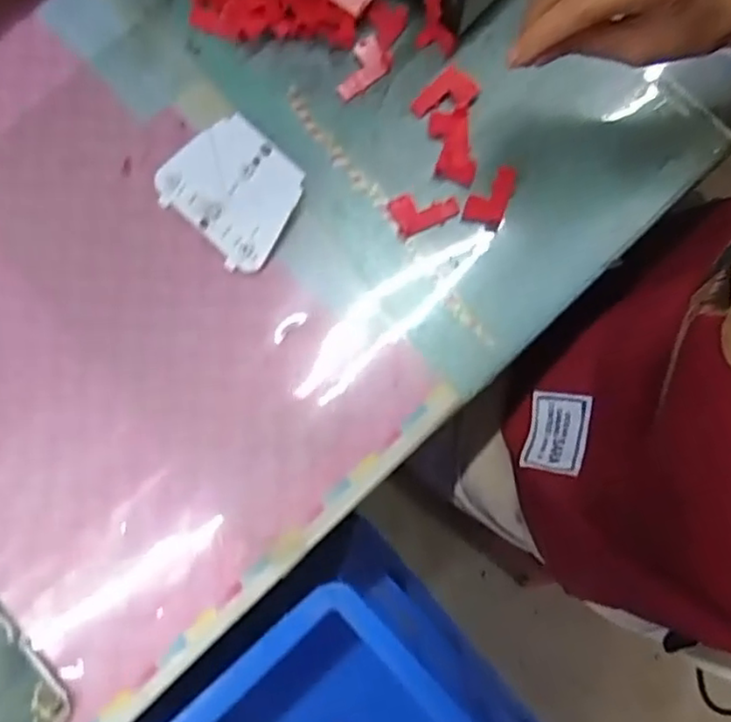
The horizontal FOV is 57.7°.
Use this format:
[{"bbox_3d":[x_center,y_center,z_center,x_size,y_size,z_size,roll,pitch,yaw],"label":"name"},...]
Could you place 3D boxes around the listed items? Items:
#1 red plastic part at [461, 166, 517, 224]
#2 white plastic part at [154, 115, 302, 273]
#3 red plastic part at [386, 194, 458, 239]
[{"bbox_3d":[0.074,-0.098,0.393,0.022,0.004,0.039,23,80,4],"label":"red plastic part"},{"bbox_3d":[-0.076,-0.100,0.389,0.079,0.020,0.065,44,82,7],"label":"white plastic part"},{"bbox_3d":[0.034,-0.089,0.388,0.039,0.004,0.024,-18,80,-4],"label":"red plastic part"}]

